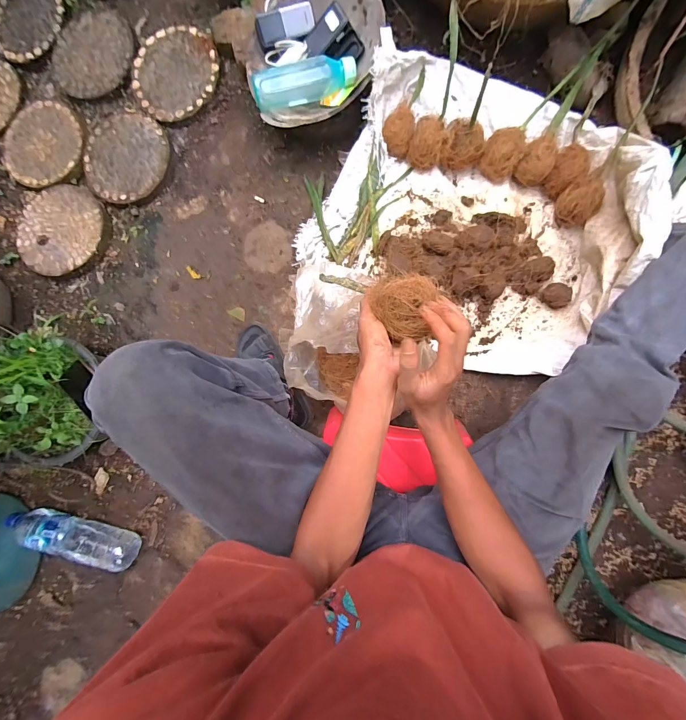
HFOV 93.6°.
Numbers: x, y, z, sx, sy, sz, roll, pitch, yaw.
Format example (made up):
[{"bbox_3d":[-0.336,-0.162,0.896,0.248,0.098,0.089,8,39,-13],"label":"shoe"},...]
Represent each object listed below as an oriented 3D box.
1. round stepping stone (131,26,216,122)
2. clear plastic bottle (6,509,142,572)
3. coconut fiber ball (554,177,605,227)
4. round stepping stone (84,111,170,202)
[{"bbox_3d":[-0.445,-0.763,0.866,0.238,0.043,0.238,0,86,7],"label":"round stepping stone"},{"bbox_3d":[-0.663,0.435,0.789,0.309,0.080,0.079,22,89,-8],"label":"clear plastic bottle"},{"bbox_3d":[0.517,-0.347,0.701,0.090,0.073,0.082,0,86,7],"label":"coconut fiber ball"},{"bbox_3d":[-0.587,-0.553,0.872,0.237,0.030,0.240,0,86,7],"label":"round stepping stone"}]

